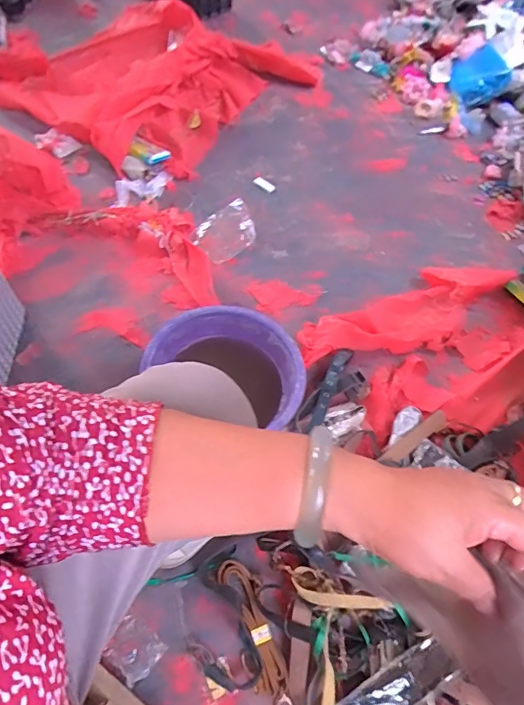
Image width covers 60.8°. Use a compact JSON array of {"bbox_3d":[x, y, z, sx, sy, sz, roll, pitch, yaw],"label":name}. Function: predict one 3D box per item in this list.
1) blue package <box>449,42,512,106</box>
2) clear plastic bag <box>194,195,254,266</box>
[{"bbox_3d":[0.725,-0.930,1.502,0.207,0.047,0.167,-30,90,7],"label":"blue package"},{"bbox_3d":[-0.087,-0.300,1.120,0.164,0.014,0.125,-36,76,-13],"label":"clear plastic bag"}]

